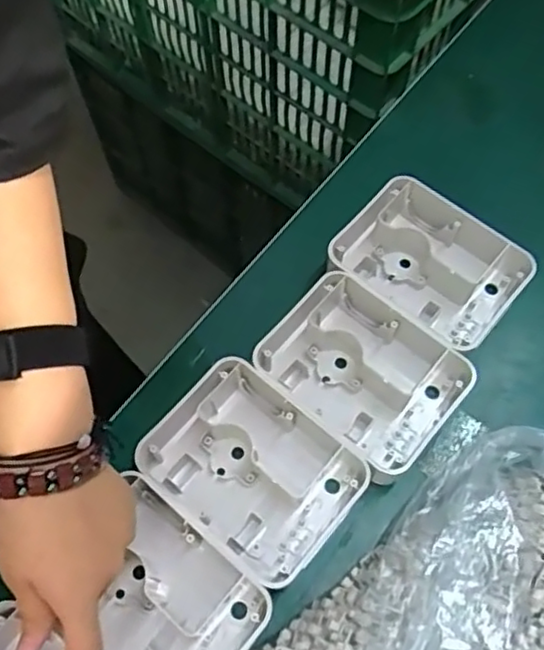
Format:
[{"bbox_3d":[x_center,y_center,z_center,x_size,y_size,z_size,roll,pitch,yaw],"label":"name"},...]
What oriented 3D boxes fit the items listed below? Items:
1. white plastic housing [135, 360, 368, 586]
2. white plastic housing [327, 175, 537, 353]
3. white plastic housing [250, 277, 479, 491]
[{"bbox_3d":[-0.013,0.095,0.428,0.127,0.041,0.101,36,70,15],"label":"white plastic housing"},{"bbox_3d":[0.113,-0.042,0.489,0.131,0.041,0.097,37,70,15],"label":"white plastic housing"},{"bbox_3d":[0.060,0.035,0.458,0.132,0.042,0.101,37,70,15],"label":"white plastic housing"}]

